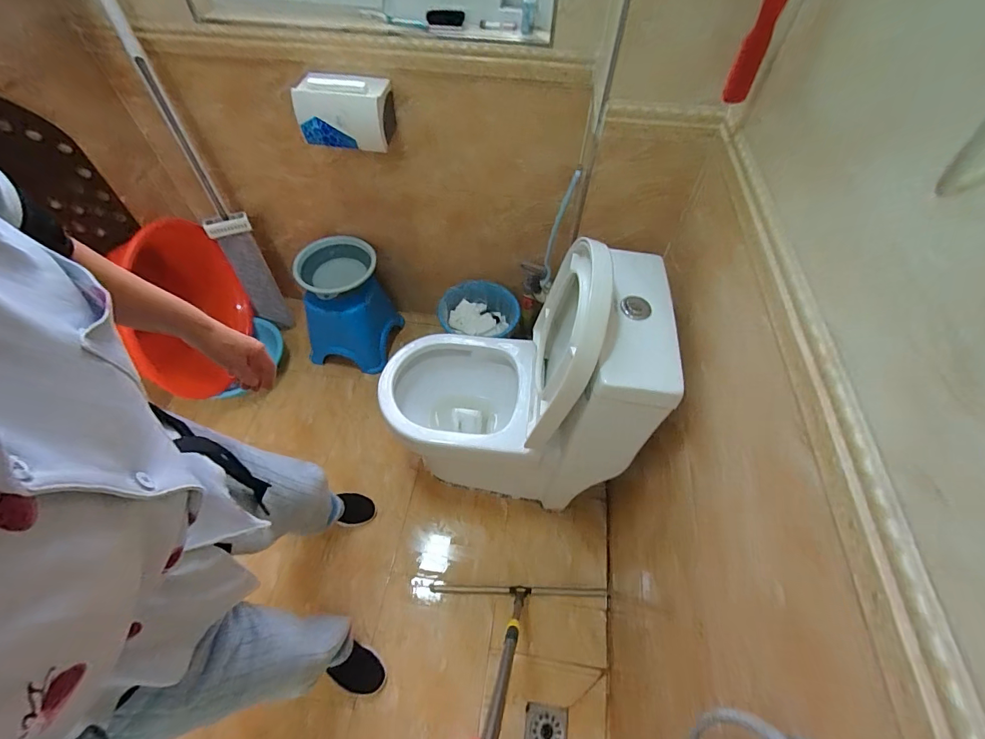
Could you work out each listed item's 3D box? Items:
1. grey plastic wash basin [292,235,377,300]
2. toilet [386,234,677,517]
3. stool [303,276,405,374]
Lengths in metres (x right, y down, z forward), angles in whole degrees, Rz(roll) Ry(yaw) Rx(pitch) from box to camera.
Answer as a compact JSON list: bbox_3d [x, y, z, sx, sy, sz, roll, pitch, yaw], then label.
[{"bbox_3d":[-0.510,-0.333,1.355,0.244,0.054,0.239,-4,55,-3],"label":"grey plastic wash basin"},{"bbox_3d":[0.029,0.058,1.076,0.597,0.763,0.336,8,55,6],"label":"toilet"},{"bbox_3d":[-0.511,-0.205,1.502,0.277,0.328,0.278,9,55,6],"label":"stool"}]

